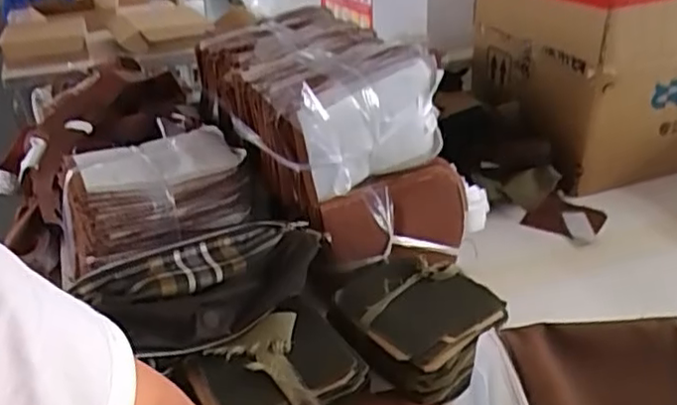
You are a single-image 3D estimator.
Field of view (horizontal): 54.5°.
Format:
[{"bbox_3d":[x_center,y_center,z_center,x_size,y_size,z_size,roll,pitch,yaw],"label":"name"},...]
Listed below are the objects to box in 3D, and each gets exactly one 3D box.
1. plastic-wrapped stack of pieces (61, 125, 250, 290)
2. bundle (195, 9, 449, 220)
[{"bbox_3d":[-0.217,-0.012,0.773,0.215,0.085,0.155,-13,30,-22],"label":"plastic-wrapped stack of pieces"},{"bbox_3d":[-0.037,-0.132,0.847,0.216,0.157,0.299,-14,31,-24],"label":"bundle"}]

